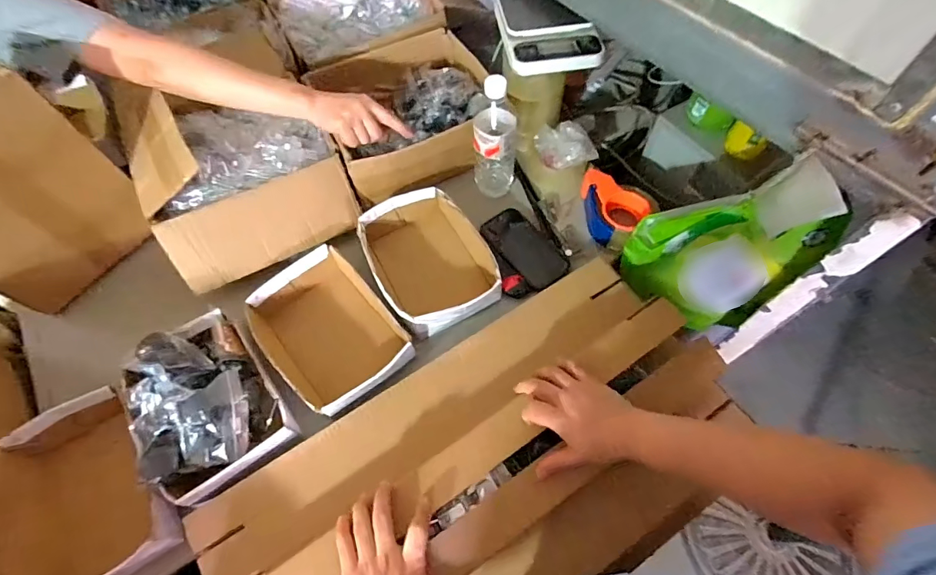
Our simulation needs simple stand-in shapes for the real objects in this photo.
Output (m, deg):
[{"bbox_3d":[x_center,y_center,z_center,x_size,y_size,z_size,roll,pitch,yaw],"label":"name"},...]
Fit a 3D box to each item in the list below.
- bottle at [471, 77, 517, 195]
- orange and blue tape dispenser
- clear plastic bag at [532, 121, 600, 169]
[{"bbox_3d":[0.045,-0.249,0.739,0.072,0.222,0.064,-1,61,3],"label":"bottle"},{"bbox_3d":[0.248,-0.139,0.767,0.142,0.057,0.103,40,70,22],"label":"orange and blue tape dispenser"},{"bbox_3d":[0.175,-0.257,0.805,0.123,0.071,0.065,31,67,18],"label":"clear plastic bag"}]

